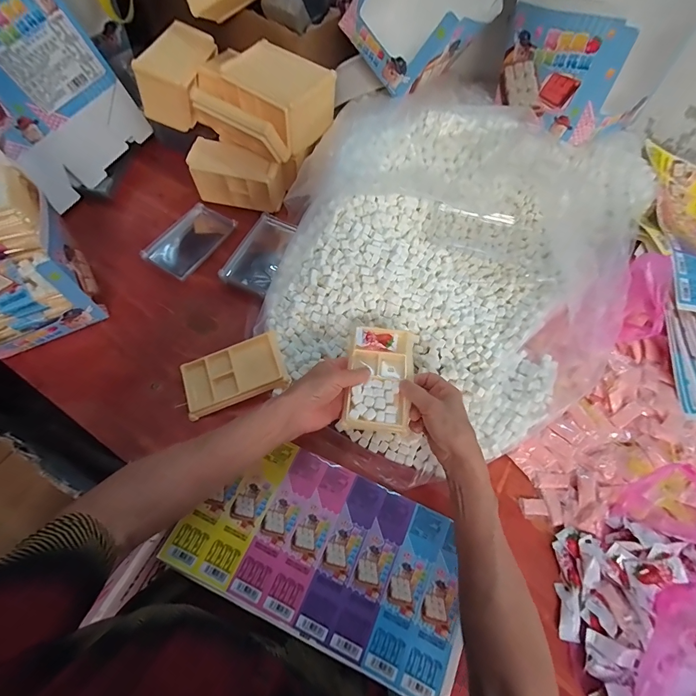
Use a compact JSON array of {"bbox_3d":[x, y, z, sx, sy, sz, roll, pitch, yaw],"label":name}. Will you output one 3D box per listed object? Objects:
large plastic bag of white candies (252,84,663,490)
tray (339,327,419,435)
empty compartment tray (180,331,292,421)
[{"bbox_3d":[0.150,-0.130,0.515,0.465,0.115,0.564,27,66,8],"label":"large plastic bag of white candies"},{"bbox_3d":[0.040,0.035,0.431,0.079,0.012,0.133,10,67,2],"label":"tray"},{"bbox_3d":[-0.152,0.036,0.462,0.135,0.014,0.076,-22,71,1],"label":"empty compartment tray"}]

